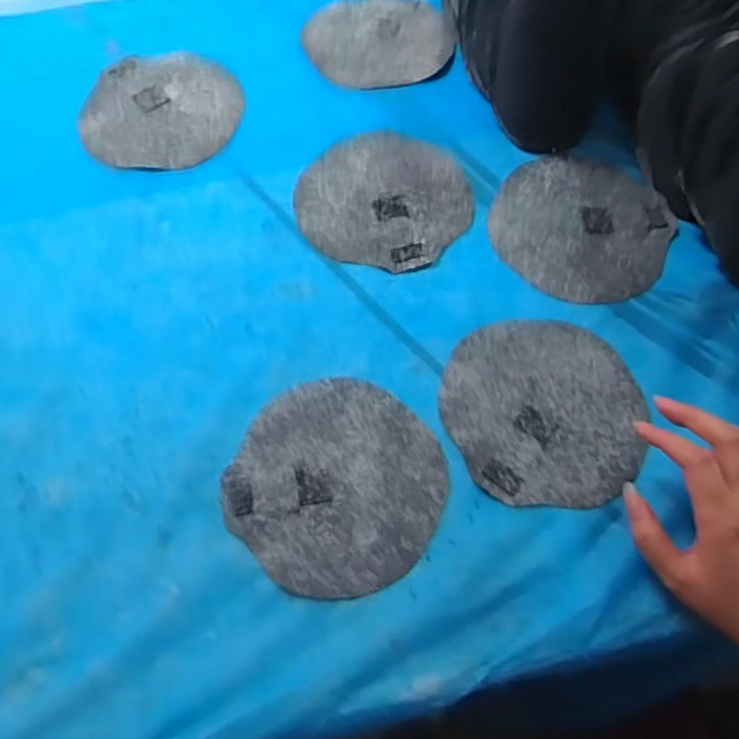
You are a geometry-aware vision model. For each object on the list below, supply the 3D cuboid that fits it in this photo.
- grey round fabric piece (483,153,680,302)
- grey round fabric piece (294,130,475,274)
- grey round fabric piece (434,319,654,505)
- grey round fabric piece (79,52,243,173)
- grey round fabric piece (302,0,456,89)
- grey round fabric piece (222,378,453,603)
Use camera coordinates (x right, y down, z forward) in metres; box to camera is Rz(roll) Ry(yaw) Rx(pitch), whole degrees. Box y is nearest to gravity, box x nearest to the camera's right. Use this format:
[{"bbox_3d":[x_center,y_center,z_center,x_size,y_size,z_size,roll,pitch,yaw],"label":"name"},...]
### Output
[{"bbox_3d":[0.176,-0.121,0.546,0.142,0.006,0.140,-1,64,1],"label":"grey round fabric piece"},{"bbox_3d":[0.014,-0.148,0.559,0.143,0.009,0.146,-1,64,1],"label":"grey round fabric piece"},{"bbox_3d":[0.126,0.028,0.472,0.138,0.012,0.144,-1,64,1],"label":"grey round fabric piece"},{"bbox_3d":[-0.190,-0.241,0.599,0.135,0.005,0.141,-1,64,1],"label":"grey round fabric piece"},{"bbox_3d":[0.009,-0.328,0.641,0.137,0.007,0.137,-1,64,1],"label":"grey round fabric piece"},{"bbox_3d":[-0.022,0.076,0.445,0.143,0.004,0.141,-1,64,1],"label":"grey round fabric piece"}]

